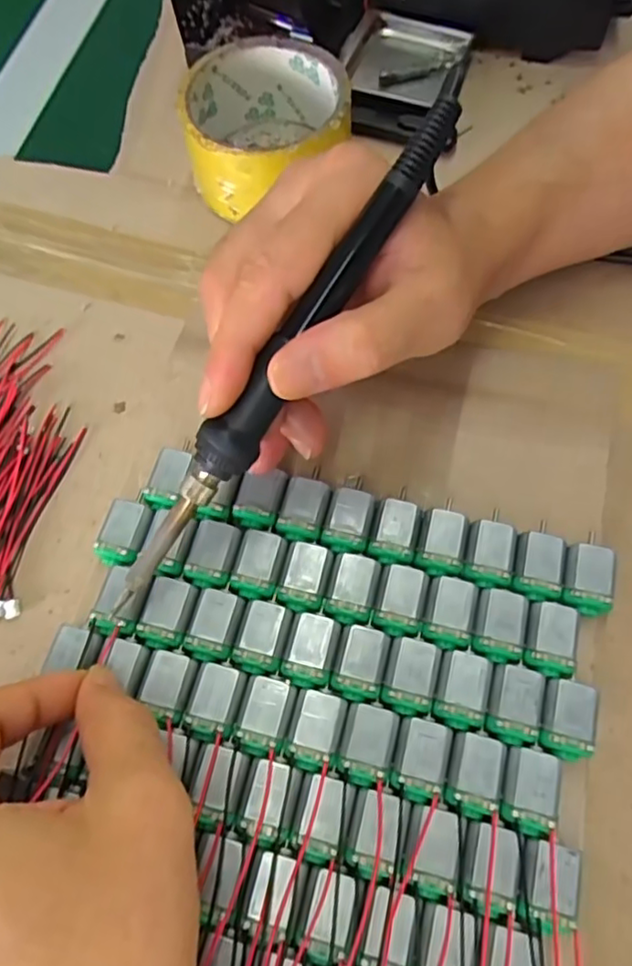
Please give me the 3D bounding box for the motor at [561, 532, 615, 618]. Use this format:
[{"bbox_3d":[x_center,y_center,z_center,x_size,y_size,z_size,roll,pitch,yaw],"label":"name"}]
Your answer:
[{"bbox_3d":[0.107,0.038,0.251,0.017,0.015,0.029,17,67,8],"label":"motor"}]

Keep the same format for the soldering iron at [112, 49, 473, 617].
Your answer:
[{"bbox_3d":[-0.010,-0.043,0.218,0.016,0.020,0.212,36,96,16],"label":"soldering iron"}]

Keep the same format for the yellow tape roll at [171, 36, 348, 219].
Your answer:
[{"bbox_3d":[-0.026,-0.183,0.331,0.081,0.048,0.086,0,66,1],"label":"yellow tape roll"}]

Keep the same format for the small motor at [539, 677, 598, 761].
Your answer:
[{"bbox_3d":[0.091,0.087,0.232,0.017,0.016,0.026,16,67,8],"label":"small motor"}]

